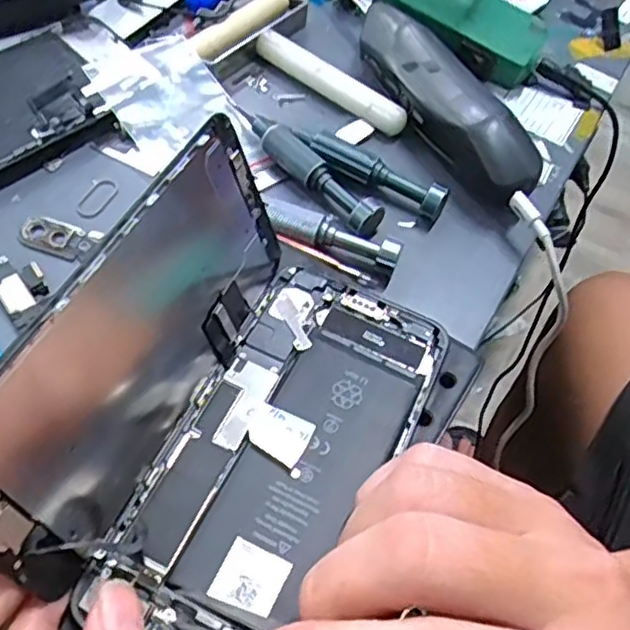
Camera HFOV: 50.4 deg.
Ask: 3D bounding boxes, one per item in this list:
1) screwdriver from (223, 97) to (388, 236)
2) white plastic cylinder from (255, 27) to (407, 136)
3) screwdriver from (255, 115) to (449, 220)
[{"bbox_3d":[-0.007,-0.076,0.333,0.014,0.013,0.102,-36,67,-26],"label":"screwdriver"},{"bbox_3d":[0.008,-0.130,0.366,0.099,0.010,0.011,38,60,18],"label":"white plastic cylinder"},{"bbox_3d":[0.019,-0.076,0.334,0.099,0.014,0.011,29,58,13],"label":"screwdriver"}]

